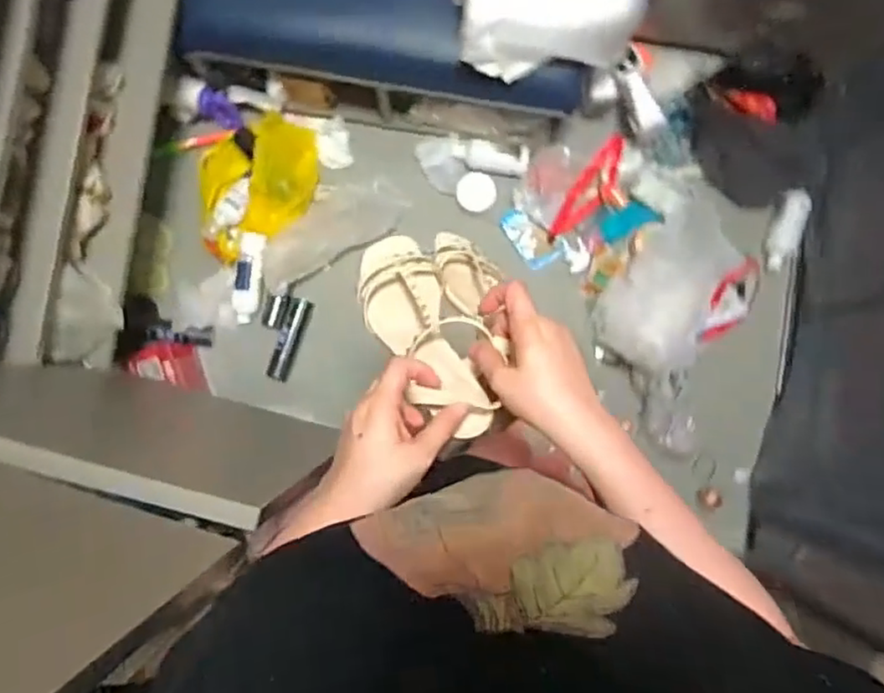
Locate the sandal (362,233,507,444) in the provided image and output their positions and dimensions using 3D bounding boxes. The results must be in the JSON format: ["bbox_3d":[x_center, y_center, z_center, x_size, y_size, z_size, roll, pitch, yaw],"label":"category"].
[{"bbox_3d":[-0.015,-0.024,0.599,0.089,0.059,0.232,-27,58,-2],"label":"sandal"}]

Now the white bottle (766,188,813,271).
[{"bbox_3d":[0.753,-0.256,1.432,0.046,0.053,0.186,4,125,-1],"label":"white bottle"}]

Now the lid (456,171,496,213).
[{"bbox_3d":[0.077,-0.346,1.468,0.087,0.010,0.084,-1,105,-4],"label":"lid"}]

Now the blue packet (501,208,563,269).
[{"bbox_3d":[0.197,-0.245,1.482,0.075,0.017,0.145,-37,88,-3],"label":"blue packet"}]

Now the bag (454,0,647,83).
[{"bbox_3d":[0.198,-0.607,1.192,0.341,0.158,0.161,-15,87,-2],"label":"bag"}]

